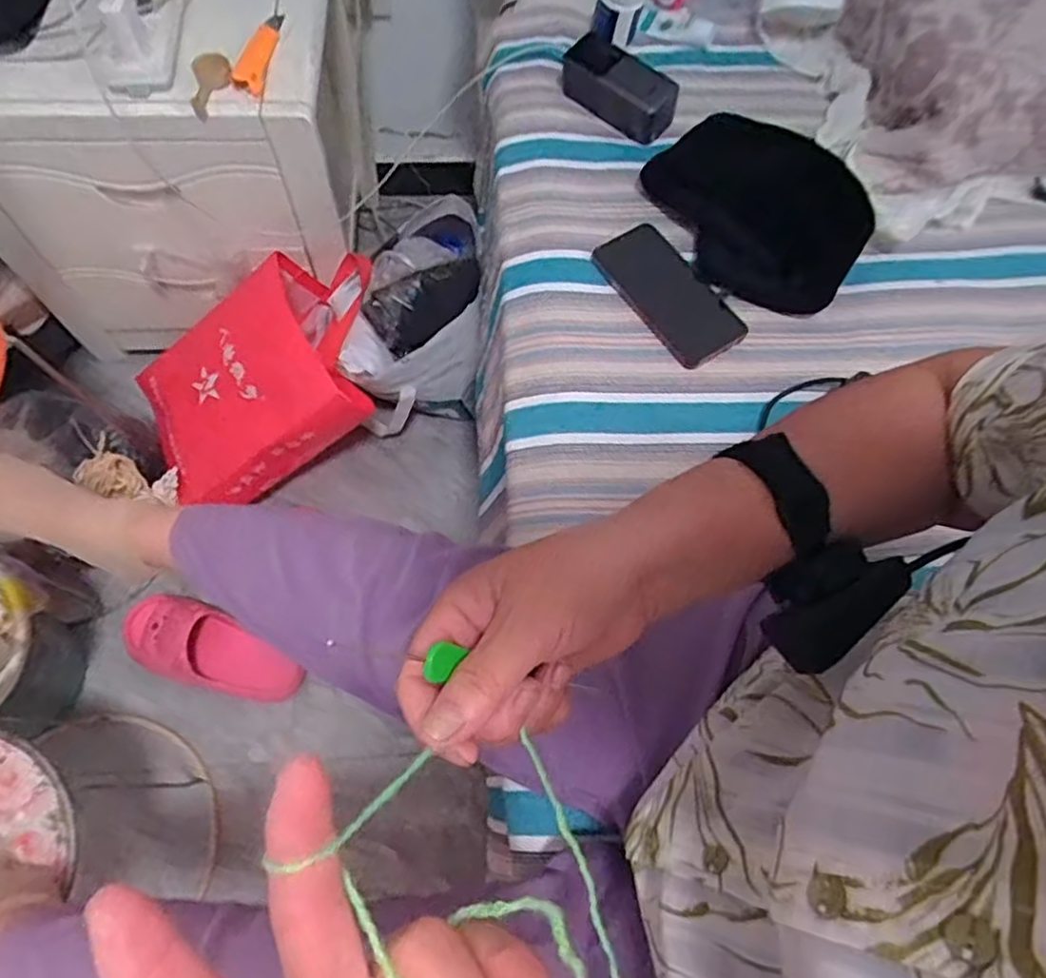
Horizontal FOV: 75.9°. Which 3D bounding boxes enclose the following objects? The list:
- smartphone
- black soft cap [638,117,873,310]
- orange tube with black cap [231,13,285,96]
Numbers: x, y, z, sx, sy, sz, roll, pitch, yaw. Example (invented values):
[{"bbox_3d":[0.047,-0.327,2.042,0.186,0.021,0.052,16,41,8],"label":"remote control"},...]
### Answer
[{"bbox_3d":[0.148,-0.199,0.688,0.086,0.016,0.170,-32,73,-14],"label":"smartphone"},{"bbox_3d":[0.253,-0.304,0.718,0.230,0.062,0.206,35,71,11],"label":"black soft cap"},{"bbox_3d":[-0.348,-0.576,0.882,0.042,0.022,0.178,2,68,-1],"label":"orange tube with black cap"}]

